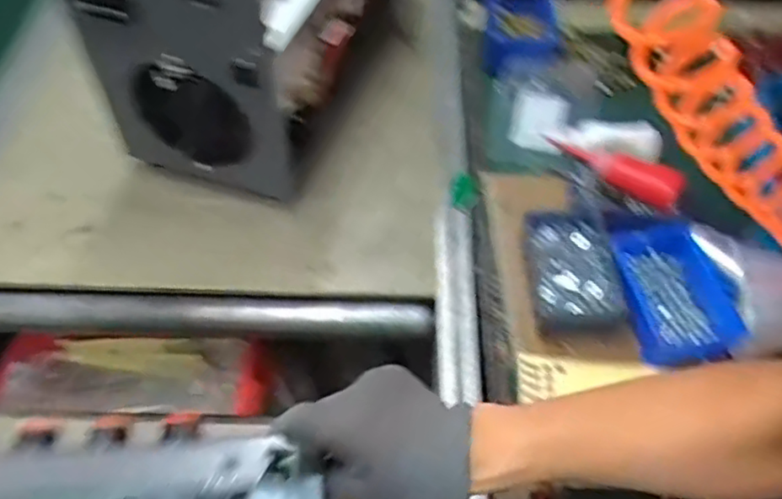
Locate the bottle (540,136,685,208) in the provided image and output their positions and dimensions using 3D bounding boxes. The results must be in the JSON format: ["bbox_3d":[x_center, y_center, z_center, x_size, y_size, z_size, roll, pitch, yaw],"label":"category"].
[{"bbox_3d":[0.264,-0.101,0.791,0.175,0.046,0.047,35,62,22],"label":"bottle"}]

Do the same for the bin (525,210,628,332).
[{"bbox_3d":[0.205,0.022,0.733,0.094,0.034,0.143,-1,55,0],"label":"bin"}]

